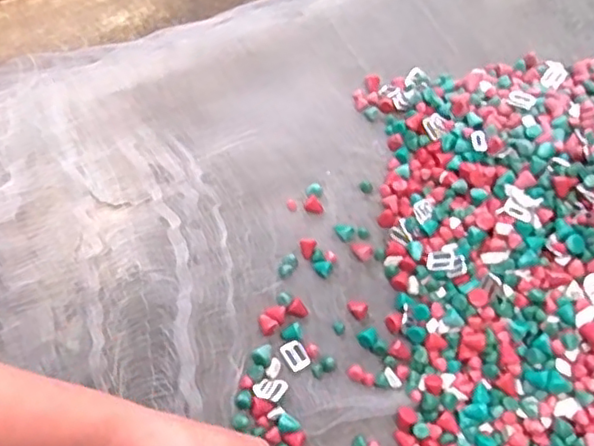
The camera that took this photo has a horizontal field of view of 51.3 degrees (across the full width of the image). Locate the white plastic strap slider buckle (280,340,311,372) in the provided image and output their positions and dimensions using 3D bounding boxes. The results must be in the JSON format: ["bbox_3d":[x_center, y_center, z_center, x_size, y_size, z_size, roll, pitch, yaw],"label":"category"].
[{"bbox_3d":[-0.001,0.106,0.494,0.017,0.004,0.023,-30,66,-12],"label":"white plastic strap slider buckle"}]

